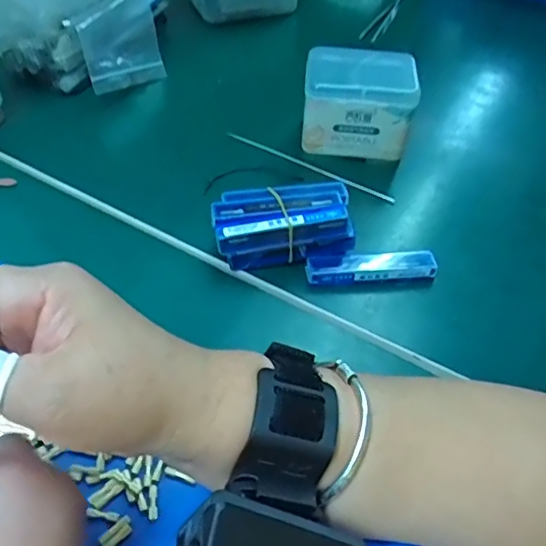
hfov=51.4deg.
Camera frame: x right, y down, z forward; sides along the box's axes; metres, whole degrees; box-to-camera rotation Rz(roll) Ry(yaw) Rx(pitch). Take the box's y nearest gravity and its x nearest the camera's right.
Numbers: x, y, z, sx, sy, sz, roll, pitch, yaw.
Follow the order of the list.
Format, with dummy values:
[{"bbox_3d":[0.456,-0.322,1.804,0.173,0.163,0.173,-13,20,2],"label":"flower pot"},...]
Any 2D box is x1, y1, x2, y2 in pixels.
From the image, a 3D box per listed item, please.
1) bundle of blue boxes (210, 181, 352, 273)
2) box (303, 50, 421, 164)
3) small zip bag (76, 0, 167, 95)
[{"bbox_3d":[0.006,-0.037,0.400,0.095,0.041,0.050,-5,51,-8],"label":"bundle of blue boxes"},{"bbox_3d":[0.070,-0.141,0.478,0.088,0.070,0.064,4,50,0],"label":"box"},{"bbox_3d":[-0.140,-0.213,0.519,0.017,0.079,0.084,2,27,34],"label":"small zip bag"}]

